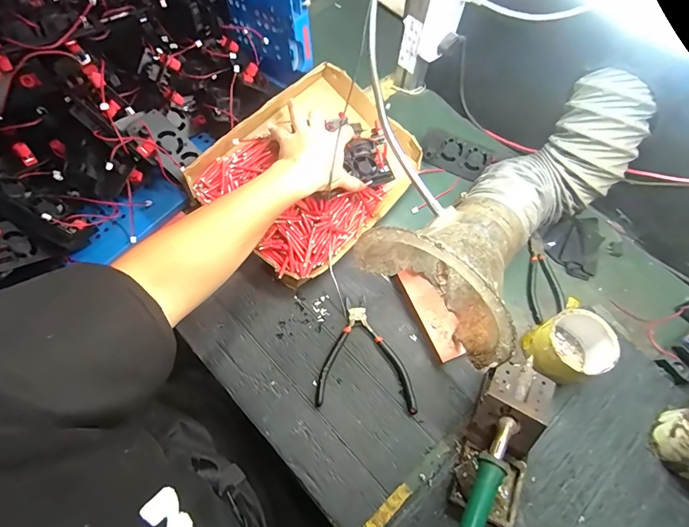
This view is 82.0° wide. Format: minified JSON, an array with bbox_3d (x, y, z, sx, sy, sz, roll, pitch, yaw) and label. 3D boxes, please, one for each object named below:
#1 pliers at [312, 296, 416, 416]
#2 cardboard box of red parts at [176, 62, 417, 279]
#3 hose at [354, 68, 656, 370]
[{"bbox_3d":[0.031,0.115,0.522,0.124,0.010,0.143,5,65,0],"label":"pliers"},{"bbox_3d":[-0.043,-0.145,0.601,0.233,0.073,0.316,39,69,14],"label":"cardboard box of red parts"},{"bbox_3d":[0.211,-0.074,0.518,0.204,0.184,0.351,40,69,15],"label":"hose"}]

